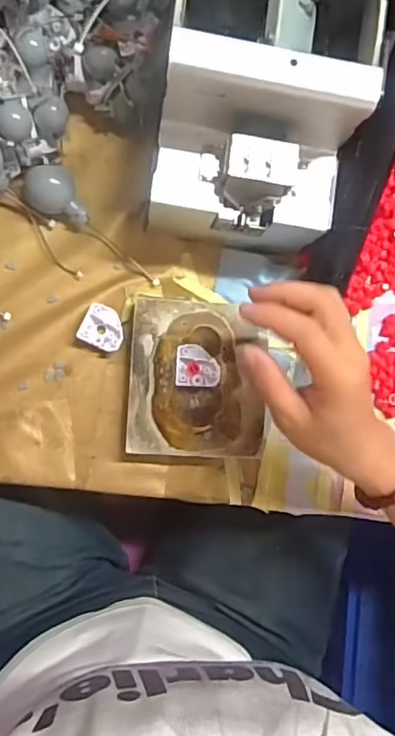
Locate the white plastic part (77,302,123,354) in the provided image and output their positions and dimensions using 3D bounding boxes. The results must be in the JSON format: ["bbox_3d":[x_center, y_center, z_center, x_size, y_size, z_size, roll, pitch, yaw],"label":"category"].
[{"bbox_3d":[-0.069,-0.030,0.425,0.031,0.010,0.031,21,86,-6],"label":"white plastic part"}]

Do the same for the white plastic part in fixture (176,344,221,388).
[{"bbox_3d":[0.001,-0.001,0.412,0.032,0.004,0.030,2,88,-7],"label":"white plastic part in fixture"}]

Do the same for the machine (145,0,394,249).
[{"bbox_3d":[0.040,-0.182,0.377,0.123,0.134,0.175,7,87,-7],"label":"machine"}]

